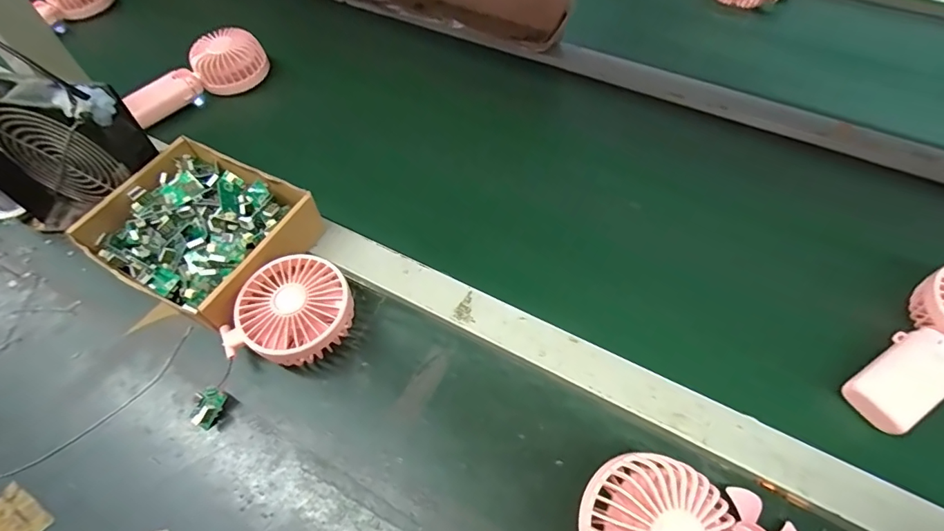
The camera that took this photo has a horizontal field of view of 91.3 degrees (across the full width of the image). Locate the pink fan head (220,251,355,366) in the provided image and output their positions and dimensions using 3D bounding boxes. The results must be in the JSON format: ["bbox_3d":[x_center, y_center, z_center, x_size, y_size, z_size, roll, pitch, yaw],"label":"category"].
[{"bbox_3d":[-0.146,0.042,0.384,0.086,0.046,0.091,0,56,1],"label":"pink fan head"}]

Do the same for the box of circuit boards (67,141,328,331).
[{"bbox_3d":[-0.246,-0.030,0.426,0.170,0.053,0.146,24,60,16],"label":"box of circuit boards"}]

